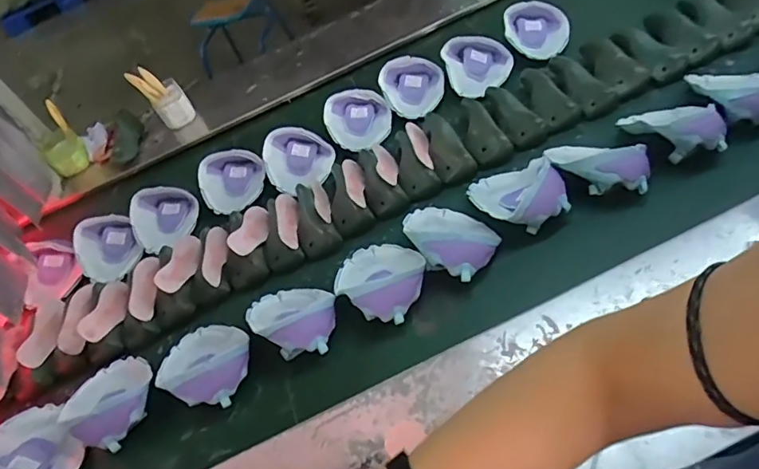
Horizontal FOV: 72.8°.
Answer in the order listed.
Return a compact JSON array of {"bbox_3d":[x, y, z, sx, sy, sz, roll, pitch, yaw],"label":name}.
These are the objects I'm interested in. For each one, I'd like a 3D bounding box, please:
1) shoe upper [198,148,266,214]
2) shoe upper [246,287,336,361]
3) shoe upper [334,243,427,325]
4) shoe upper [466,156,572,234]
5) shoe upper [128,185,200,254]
[{"bbox_3d":[-0.302,-0.111,1.065,0.130,0.064,0.140,-20,48,-12],"label":"shoe upper"},{"bbox_3d":[-0.134,0.119,0.789,0.138,0.063,0.126,-3,46,4],"label":"shoe upper"},{"bbox_3d":[0.000,0.058,0.781,0.133,0.070,0.155,-9,46,-2],"label":"shoe upper"},{"bbox_3d":[0.217,-0.065,0.831,0.130,0.073,0.142,-10,46,-3],"label":"shoe upper"},{"bbox_3d":[-0.435,-0.036,1.050,0.134,0.056,0.146,-28,50,-19],"label":"shoe upper"}]

